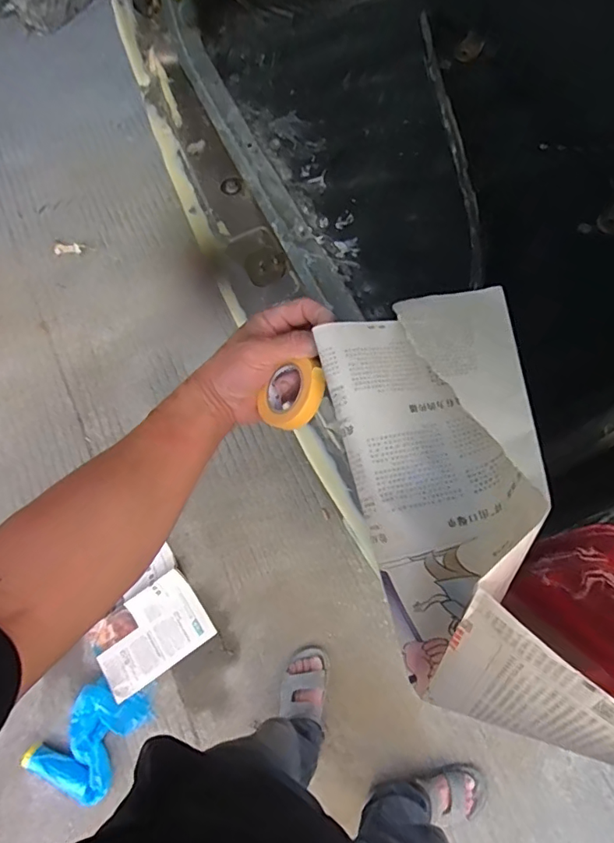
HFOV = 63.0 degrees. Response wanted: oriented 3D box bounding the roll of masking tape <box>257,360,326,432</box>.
[{"bbox_3d":[-0.011,-0.020,0.413,0.058,0.016,0.058,18,86,51],"label":"roll of masking tape"}]

